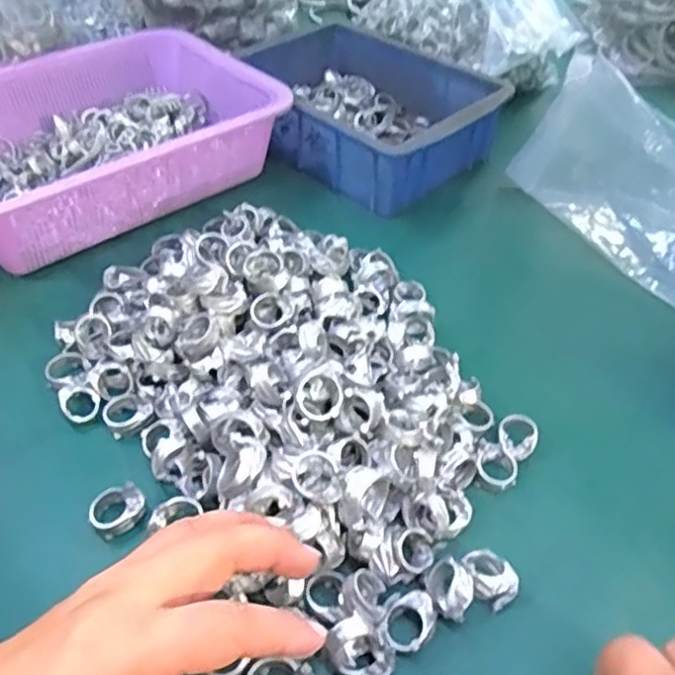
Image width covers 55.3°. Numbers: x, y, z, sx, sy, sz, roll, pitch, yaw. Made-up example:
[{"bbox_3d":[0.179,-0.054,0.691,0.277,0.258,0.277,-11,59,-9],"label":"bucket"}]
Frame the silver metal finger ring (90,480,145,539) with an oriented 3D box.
[{"bbox_3d":[-0.122,0.095,0.357,0.029,0.017,0.020,-24,51,-23],"label":"silver metal finger ring"}]

